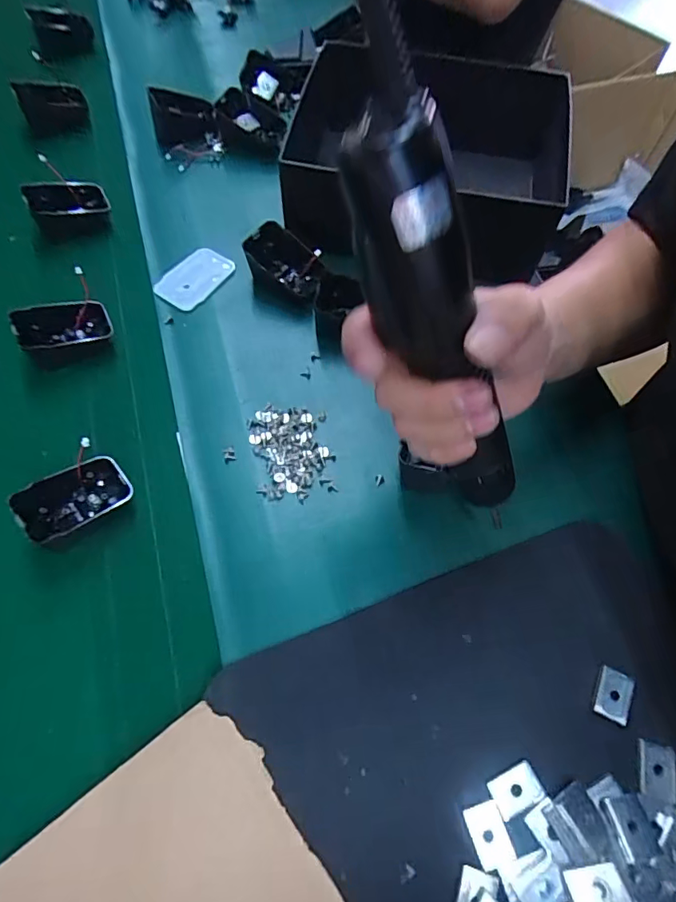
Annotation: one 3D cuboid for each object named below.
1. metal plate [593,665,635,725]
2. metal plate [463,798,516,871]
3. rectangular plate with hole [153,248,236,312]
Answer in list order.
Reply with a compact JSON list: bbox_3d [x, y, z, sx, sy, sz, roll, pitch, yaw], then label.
[{"bbox_3d":[0.168,0.149,0.301,0.019,0.005,0.028,24,65,11],"label":"metal plate"},{"bbox_3d":[0.083,0.209,0.268,0.019,0.004,0.027,-16,64,-9],"label":"metal plate"},{"bbox_3d":[-0.129,-0.155,0.442,0.043,0.011,0.065,31,66,14],"label":"rectangular plate with hole"}]

